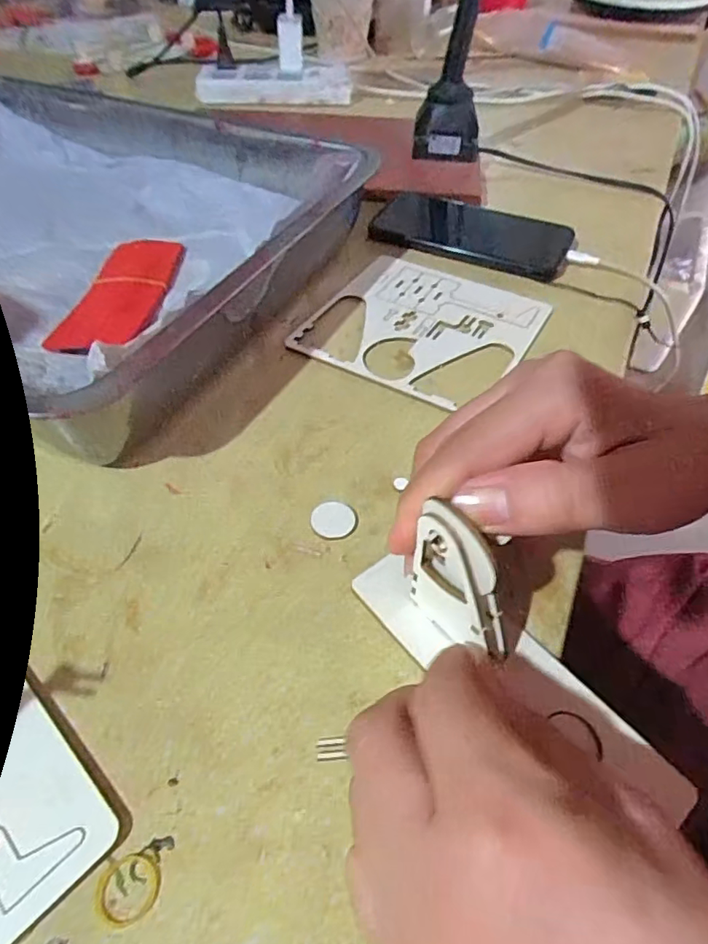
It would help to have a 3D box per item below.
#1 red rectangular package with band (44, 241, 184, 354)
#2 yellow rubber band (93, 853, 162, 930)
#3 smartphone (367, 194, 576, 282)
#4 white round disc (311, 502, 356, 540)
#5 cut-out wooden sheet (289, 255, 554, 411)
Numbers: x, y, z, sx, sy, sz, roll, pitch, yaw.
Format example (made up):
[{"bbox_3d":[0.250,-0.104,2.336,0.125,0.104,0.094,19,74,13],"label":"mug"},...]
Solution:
[{"bbox_3d":[-0.166,-0.129,0.396,0.057,0.007,0.144,3,49,2],"label":"red rectangular package with band"},{"bbox_3d":[-0.074,0.136,0.180,0.020,0.004,0.019,0,49,0],"label":"yellow rubber band"},{"bbox_3d":[0.099,-0.205,0.470,0.164,0.010,0.082,21,52,17],"label":"smartphone"},{"bbox_3d":[-0.011,0.024,0.280,0.022,0.004,0.022,0,49,0],"label":"white round disc"},{"bbox_3d":[0.048,-0.105,0.390,0.142,0.006,0.139,25,54,19],"label":"cut-out wooden sheet"}]

